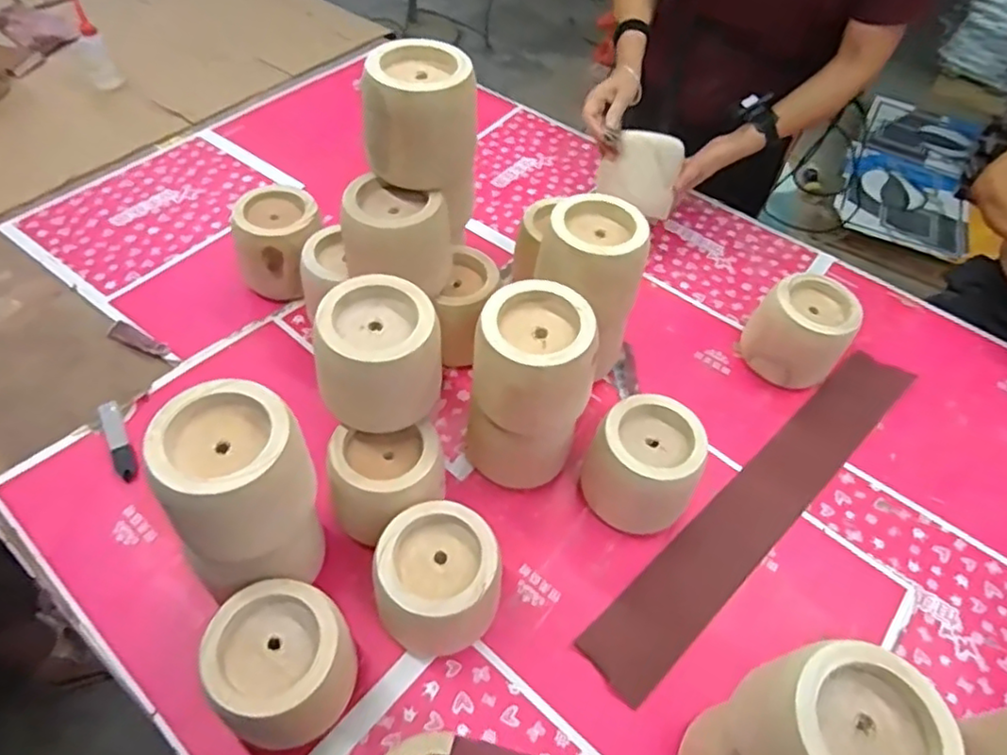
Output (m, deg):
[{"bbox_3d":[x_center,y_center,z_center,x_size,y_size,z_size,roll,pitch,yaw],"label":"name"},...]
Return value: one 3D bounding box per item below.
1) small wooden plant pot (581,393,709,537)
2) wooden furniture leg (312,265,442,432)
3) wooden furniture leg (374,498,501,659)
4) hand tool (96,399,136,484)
[{"bbox_3d":[0.170,0.117,0.800,0.126,0.141,0.133,27,54,15],"label":"small wooden plant pot"},{"bbox_3d":[-0.140,-0.026,0.711,0.126,0.119,0.118,-17,56,-18],"label":"wooden furniture leg"},{"bbox_3d":[-0.071,0.219,0.707,0.128,0.136,0.137,-14,54,-15],"label":"wooden furniture leg"},{"bbox_3d":[-0.506,0.082,0.847,0.026,0.010,0.138,-25,58,-22],"label":"hand tool"}]

